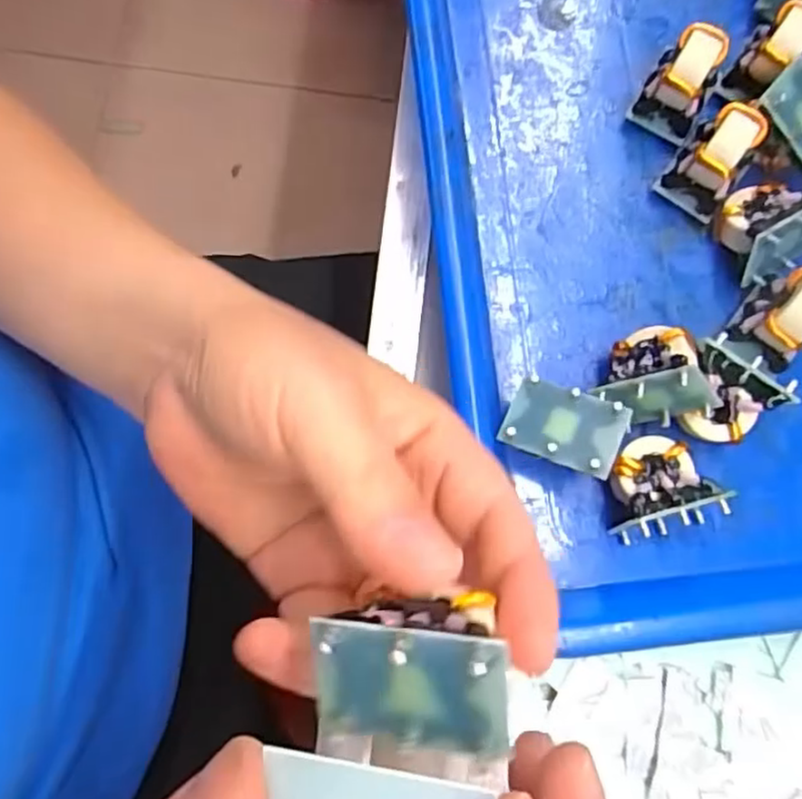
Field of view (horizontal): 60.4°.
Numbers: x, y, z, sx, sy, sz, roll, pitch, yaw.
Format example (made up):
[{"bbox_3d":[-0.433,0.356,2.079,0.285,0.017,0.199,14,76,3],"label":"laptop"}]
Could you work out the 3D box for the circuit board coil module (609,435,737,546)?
[{"bbox_3d":[0.091,0.031,0.248,0.033,0.026,0.033,-21,80,-5],"label":"circuit board coil module"}]

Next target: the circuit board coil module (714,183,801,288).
[{"bbox_3d":[0.144,-0.068,0.267,0.034,0.030,0.034,-23,76,-6],"label":"circuit board coil module"}]

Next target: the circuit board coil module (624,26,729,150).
[{"bbox_3d":[0.112,-0.127,0.276,0.025,0.033,0.029,30,80,5],"label":"circuit board coil module"}]

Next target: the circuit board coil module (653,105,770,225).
[{"bbox_3d":[0.122,-0.094,0.270,0.025,0.035,0.029,38,81,6],"label":"circuit board coil module"}]

